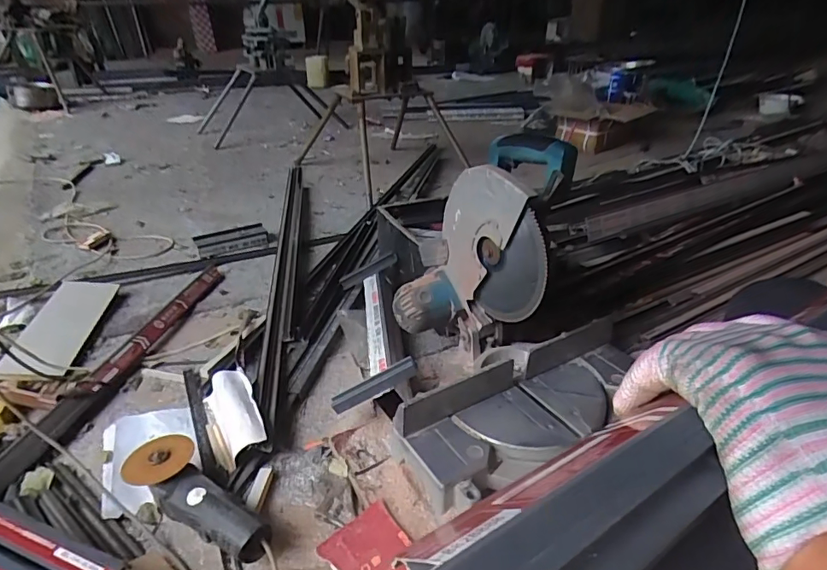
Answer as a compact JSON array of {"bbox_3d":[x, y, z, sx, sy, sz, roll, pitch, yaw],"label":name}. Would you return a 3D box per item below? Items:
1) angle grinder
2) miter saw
[{"bbox_3d":[-0.318,0.323,0.753,0.282,0.073,0.100,16,35,26],"label":"angle grinder"},{"bbox_3d":[0.141,0.002,0.853,0.469,0.411,0.436,-19,35,-27],"label":"miter saw"}]

